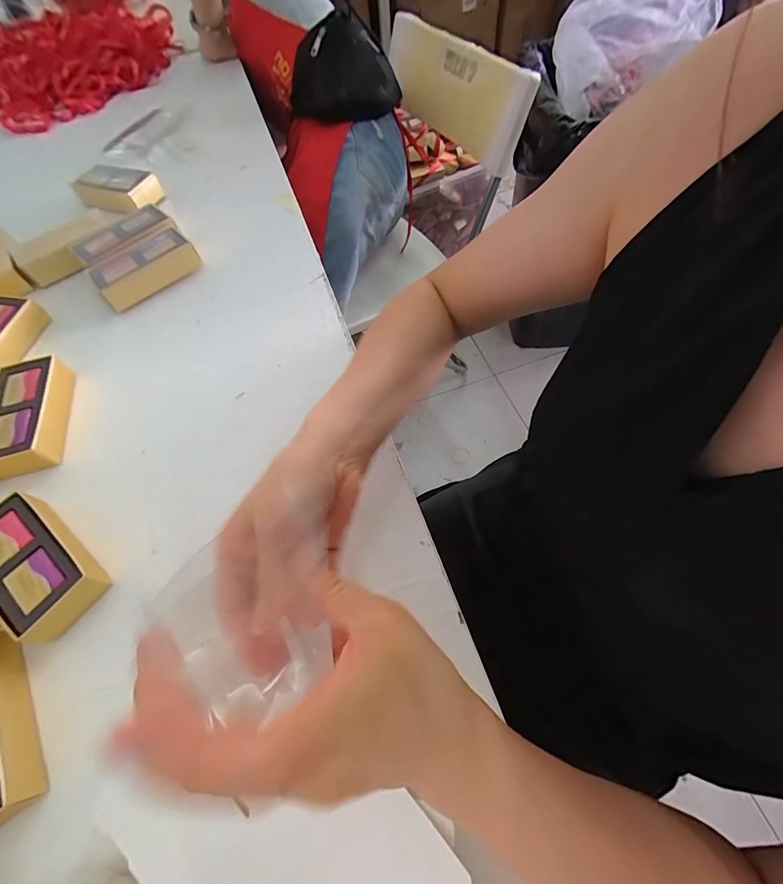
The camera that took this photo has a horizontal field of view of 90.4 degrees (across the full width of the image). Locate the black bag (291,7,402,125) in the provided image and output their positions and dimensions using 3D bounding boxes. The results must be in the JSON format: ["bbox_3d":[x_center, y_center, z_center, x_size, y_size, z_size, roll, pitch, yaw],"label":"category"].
[{"bbox_3d":[-0.088,-0.686,0.715,0.140,0.123,0.192,35,68,20],"label":"black bag"}]

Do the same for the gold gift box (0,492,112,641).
[{"bbox_3d":[-0.284,0.096,0.306,0.121,0.027,0.056,34,67,20],"label":"gold gift box"}]

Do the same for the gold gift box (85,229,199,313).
[{"bbox_3d":[-0.297,-0.210,0.473,0.115,0.036,0.062,-38,65,-18],"label":"gold gift box"}]

